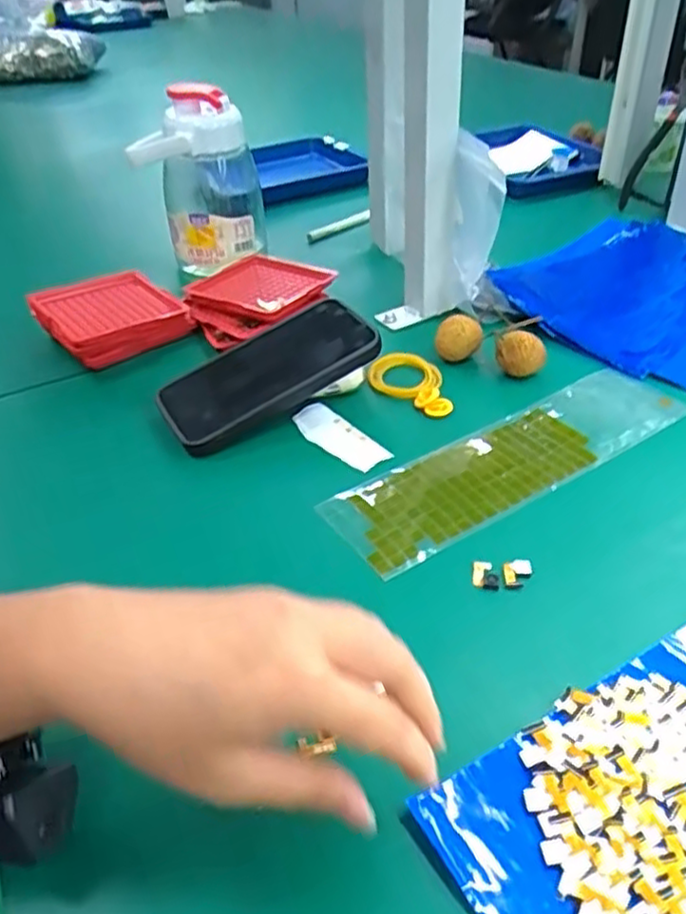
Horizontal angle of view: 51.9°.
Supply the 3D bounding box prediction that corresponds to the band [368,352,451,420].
[{"bbox_3d":[0.049,-0.056,0.535,0.057,0.014,0.072,-4,38,-1],"label":"band"}]

